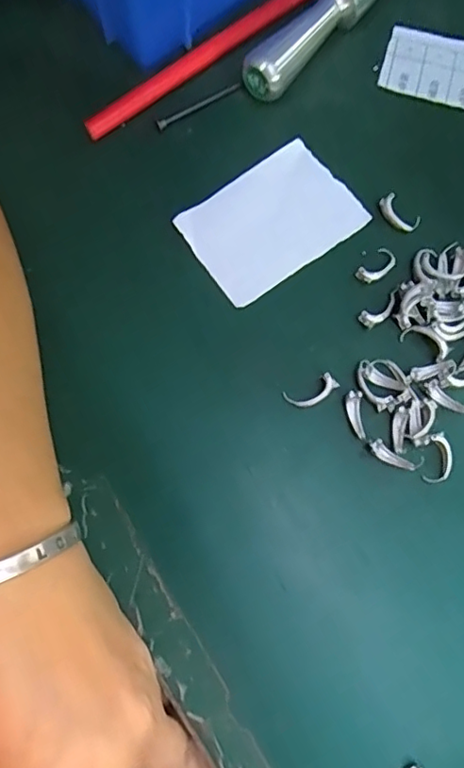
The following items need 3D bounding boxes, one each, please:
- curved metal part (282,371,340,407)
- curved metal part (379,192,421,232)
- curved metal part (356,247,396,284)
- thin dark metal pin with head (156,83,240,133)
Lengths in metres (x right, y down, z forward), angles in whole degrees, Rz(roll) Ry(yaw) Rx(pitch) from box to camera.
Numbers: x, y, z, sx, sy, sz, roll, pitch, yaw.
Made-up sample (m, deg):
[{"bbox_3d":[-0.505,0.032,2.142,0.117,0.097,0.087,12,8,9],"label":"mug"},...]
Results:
[{"bbox_3d":[0.035,0.003,0.243,0.023,0.004,0.010,-24,78,-5],"label":"curved metal part"},{"bbox_3d":[0.077,-0.078,0.260,0.020,0.004,0.010,44,81,-3],"label":"curved metal part"},{"bbox_3d":[0.066,-0.053,0.254,0.011,0.005,0.021,43,81,9],"label":"curved metal part"},{"bbox_3d":[-0.016,-0.133,0.270,0.046,0.005,0.004,-33,79,-7],"label":"thin dark metal pin with head"}]

